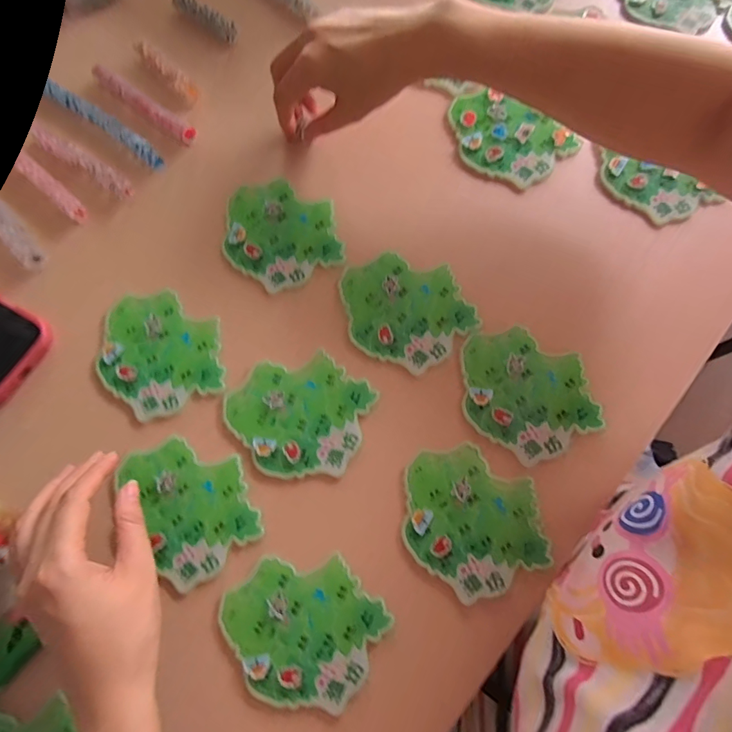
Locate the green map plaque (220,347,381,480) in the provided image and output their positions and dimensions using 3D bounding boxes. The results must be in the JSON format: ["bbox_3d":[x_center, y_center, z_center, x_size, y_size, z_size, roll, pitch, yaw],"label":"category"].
[{"bbox_3d":[-0.051,0.036,0.327,0.103,0.004,0.096,35,80,8],"label":"green map plaque"}]

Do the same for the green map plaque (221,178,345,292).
[{"bbox_3d":[-0.075,-0.117,0.364,0.095,0.004,0.098,0,77,0],"label":"green map plaque"}]

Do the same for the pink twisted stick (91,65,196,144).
[{"bbox_3d":[-0.212,-0.249,0.393,0.124,0.012,0.018,35,80,8],"label":"pink twisted stick"}]

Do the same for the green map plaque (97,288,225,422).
[{"bbox_3d":[-0.168,-0.013,0.340,0.094,0.004,0.102,-16,78,-3],"label":"green map plaque"}]

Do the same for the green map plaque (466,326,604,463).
[{"bbox_3d":[0.127,0.020,0.328,0.096,0.005,0.102,0,77,0],"label":"green map plaque"}]

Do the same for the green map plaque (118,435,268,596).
[{"bbox_3d":[-0.130,0.101,0.312,0.079,0.004,0.104,-30,79,-6],"label":"green map plaque"}]

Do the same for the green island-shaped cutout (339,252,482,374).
[{"bbox_3d":[0.033,-0.048,0.346,0.097,0.004,0.102,0,77,0],"label":"green island-shaped cutout"}]

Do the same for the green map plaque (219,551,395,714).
[{"bbox_3d":[-0.044,0.183,0.292,0.103,0.005,0.094,40,80,9],"label":"green map plaque"}]

